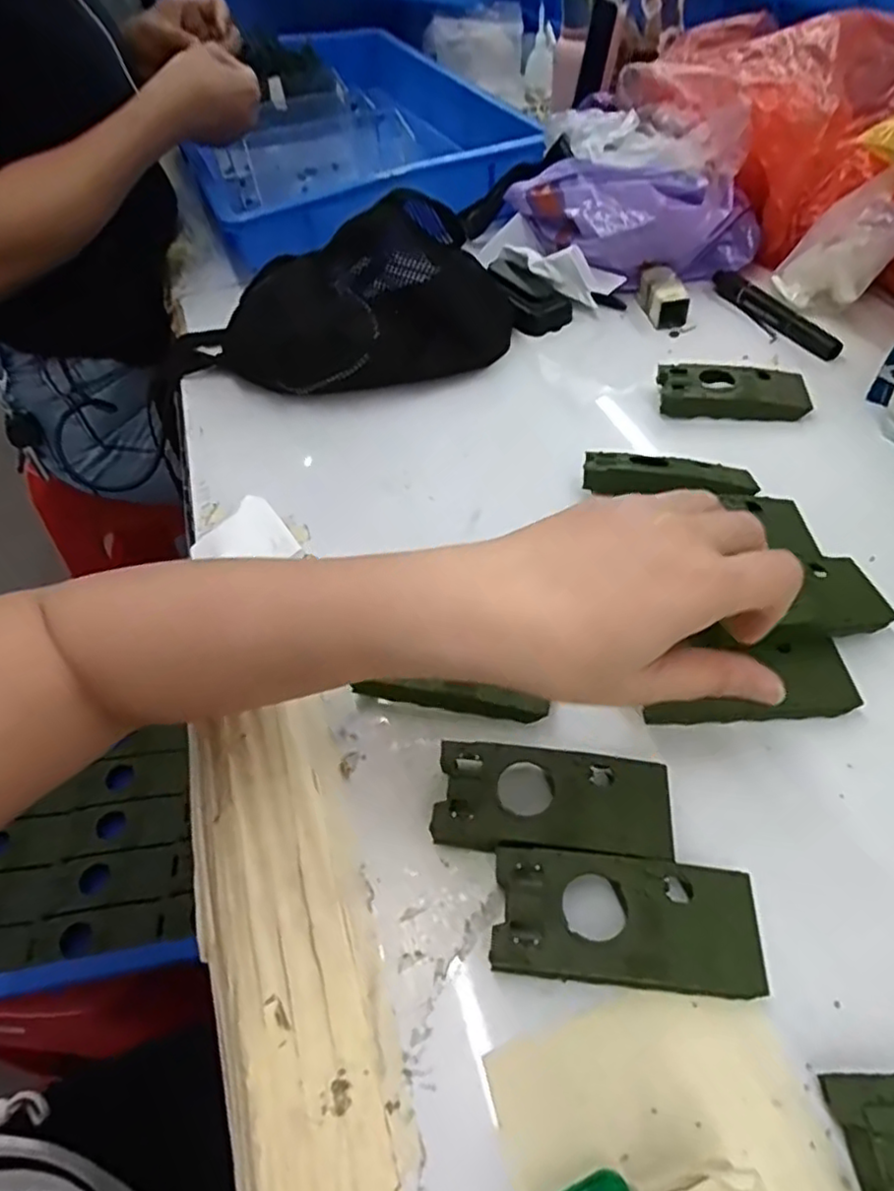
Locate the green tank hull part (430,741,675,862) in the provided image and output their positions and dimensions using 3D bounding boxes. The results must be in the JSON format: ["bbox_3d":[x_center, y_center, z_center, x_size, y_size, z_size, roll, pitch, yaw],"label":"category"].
[{"bbox_3d":[0.048,0.095,0.306,0.103,0.021,0.048,2,51,7],"label":"green tank hull part"}]

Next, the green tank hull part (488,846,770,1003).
[{"bbox_3d":[0.072,0.134,0.272,0.103,0.020,0.047,2,51,7],"label":"green tank hull part"}]

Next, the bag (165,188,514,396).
[{"bbox_3d":[-0.096,-0.238,0.541,0.293,0.089,0.121,-6,50,0],"label":"bag"}]

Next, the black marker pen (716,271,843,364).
[{"bbox_3d":[0.273,-0.238,0.564,0.023,0.019,0.143,-21,52,-12],"label":"black marker pen"}]

